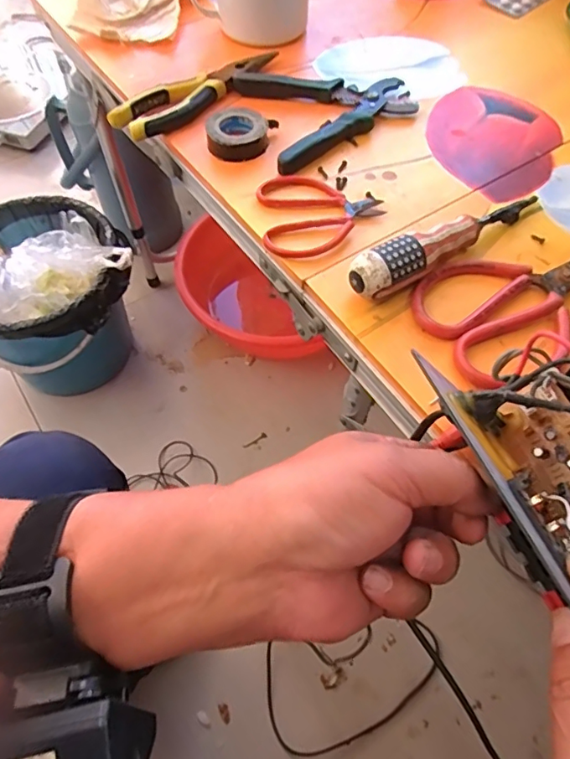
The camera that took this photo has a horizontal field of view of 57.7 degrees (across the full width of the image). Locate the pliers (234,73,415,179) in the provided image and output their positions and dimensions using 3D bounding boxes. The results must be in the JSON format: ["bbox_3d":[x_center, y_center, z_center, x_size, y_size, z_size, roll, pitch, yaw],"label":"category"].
[{"bbox_3d":[0.047,-0.254,0.486,0.153,0.020,0.135,-17,62,-8],"label":"pliers"}]

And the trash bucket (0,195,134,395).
[{"bbox_3d":[-0.399,-0.126,0.902,0.275,0.267,0.267,0,61,1],"label":"trash bucket"}]

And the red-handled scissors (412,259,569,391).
[{"bbox_3d":[0.178,-0.064,0.376,0.169,0.012,0.098,-27,64,-14],"label":"red-handled scissors"}]

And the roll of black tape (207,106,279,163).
[{"bbox_3d":[-0.039,-0.220,0.465,0.053,0.023,0.055,0,61,1],"label":"roll of black tape"}]

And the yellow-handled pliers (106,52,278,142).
[{"bbox_3d":[-0.081,-0.279,0.500,0.178,0.026,0.047,-40,67,-19],"label":"yellow-handled pliers"}]

